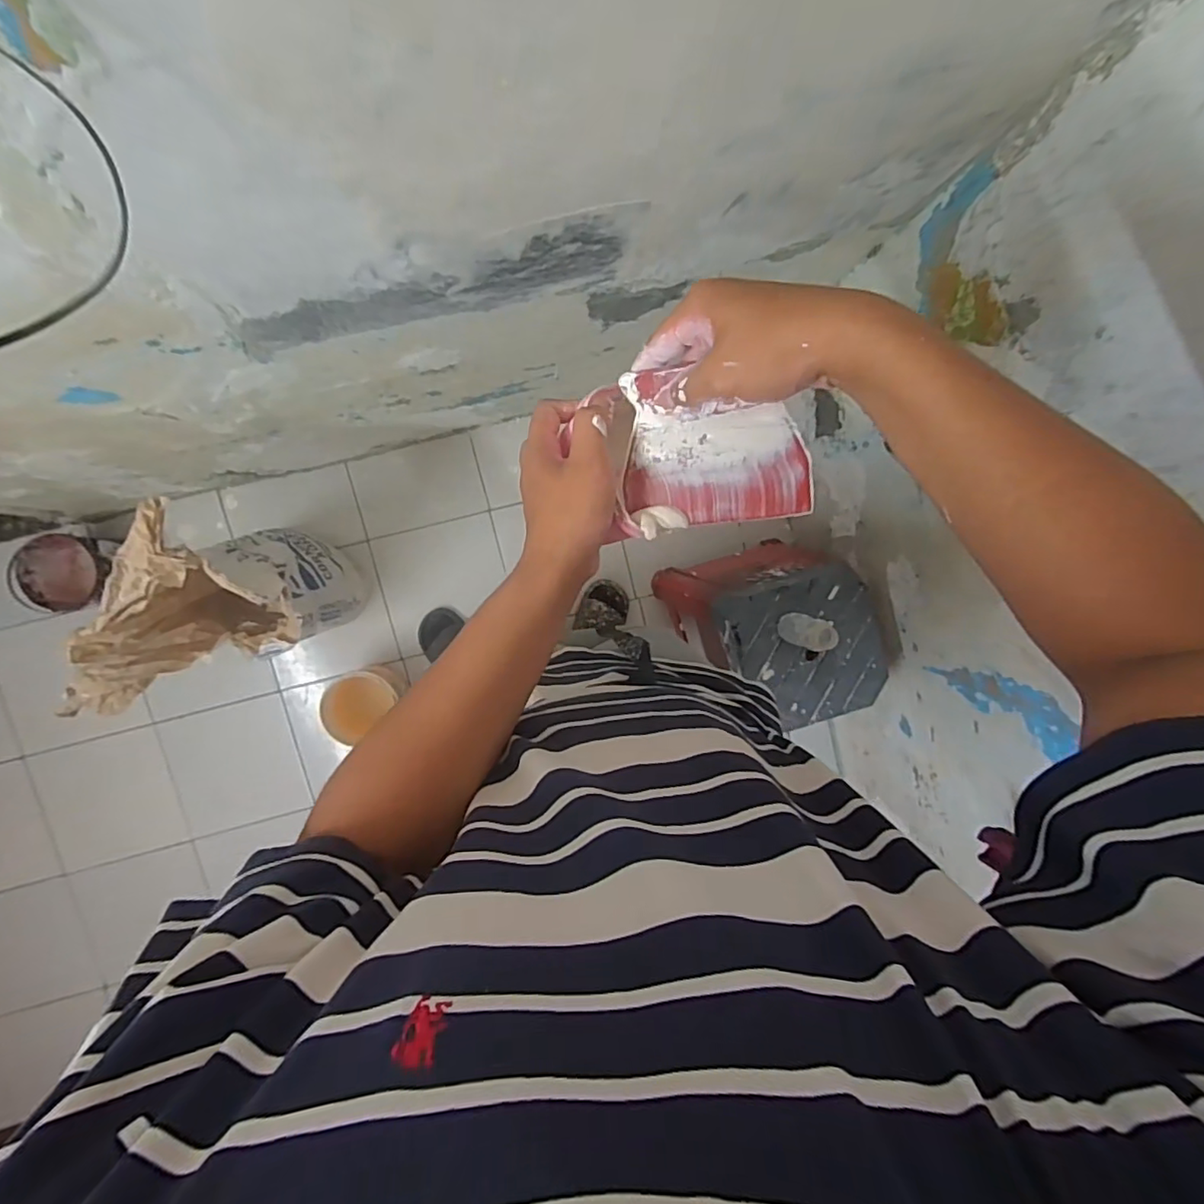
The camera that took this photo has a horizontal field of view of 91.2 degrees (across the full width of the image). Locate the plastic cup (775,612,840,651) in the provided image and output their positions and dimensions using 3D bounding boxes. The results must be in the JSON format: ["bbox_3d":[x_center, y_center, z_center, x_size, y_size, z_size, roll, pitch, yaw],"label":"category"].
[{"bbox_3d":[0.343,0.049,0.994,0.042,0.142,0.051,18,93,-8],"label":"plastic cup"}]

